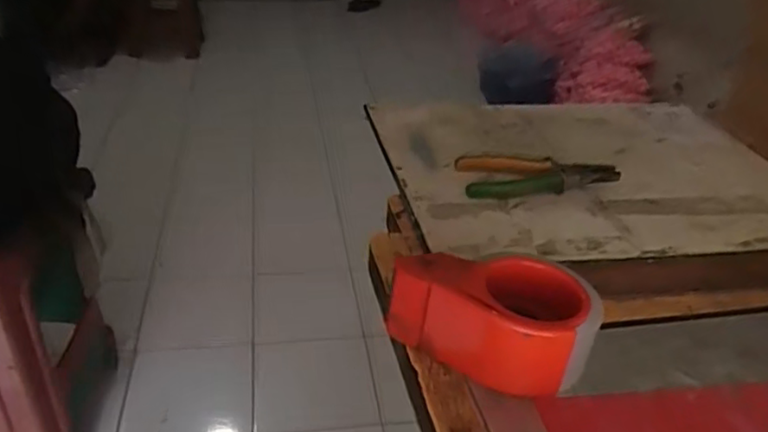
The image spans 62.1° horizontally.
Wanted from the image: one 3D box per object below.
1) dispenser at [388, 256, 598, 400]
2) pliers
[{"bbox_3d":[0.080,0.068,0.459,0.131,0.065,0.087,25,38,28],"label":"dispenser"},{"bbox_3d":[0.168,-0.043,0.682,0.167,0.020,0.066,3,33,-3],"label":"pliers"}]

